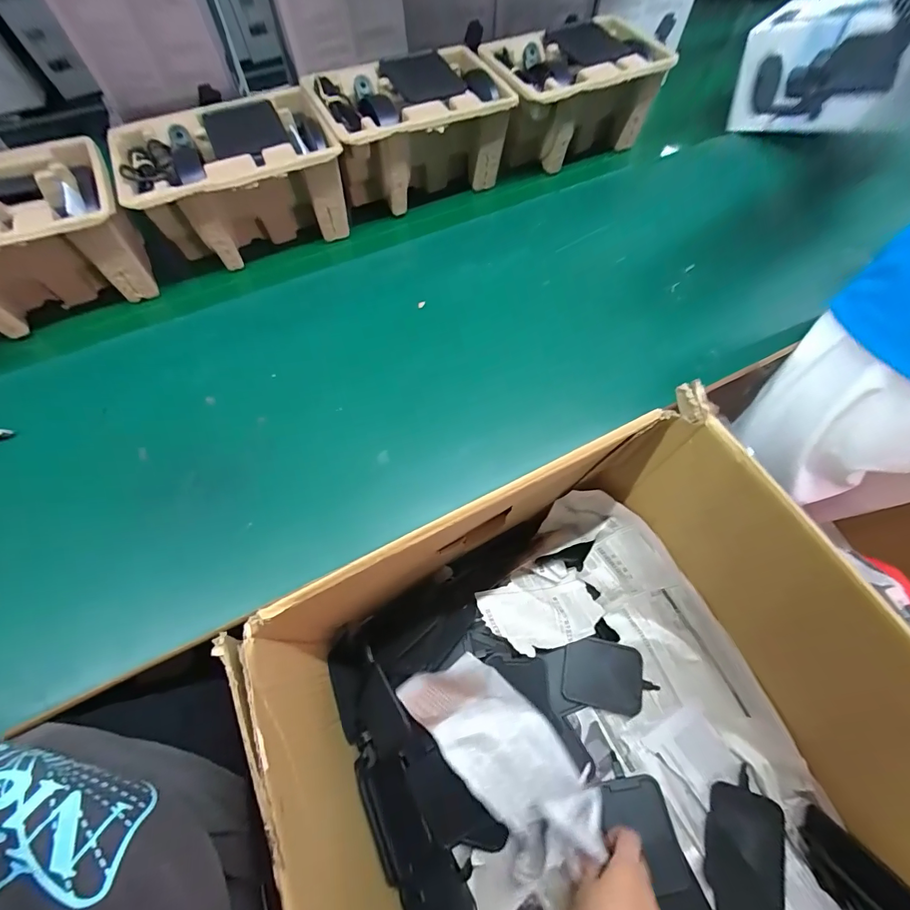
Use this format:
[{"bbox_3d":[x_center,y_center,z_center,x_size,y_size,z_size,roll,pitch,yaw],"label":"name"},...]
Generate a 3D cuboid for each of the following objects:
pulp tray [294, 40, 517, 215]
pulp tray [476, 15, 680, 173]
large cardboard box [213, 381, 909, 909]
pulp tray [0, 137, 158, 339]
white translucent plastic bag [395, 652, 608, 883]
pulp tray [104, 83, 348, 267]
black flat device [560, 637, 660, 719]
[{"bbox_3d":[-0.054,-0.408,0.534,0.214,0.112,0.150,-20,65,-10],"label":"pulp tray"},{"bbox_3d":[0.152,-0.492,0.577,0.242,0.106,0.143,-25,66,-13],"label":"pulp tray"},{"bbox_3d":[0.171,0.351,0.356,0.482,0.323,0.640,-28,67,-14],"label":"large cardboard box"},{"bbox_3d":[-0.476,-0.219,0.445,0.240,0.107,0.153,-27,66,-13],"label":"pulp tray"},{"bbox_3d":[0.050,0.332,0.462,0.243,0.073,0.117,45,71,7],"label":"white translucent plastic bag"},{"bbox_3d":[-0.251,-0.318,0.495,0.217,0.113,0.152,-23,66,-11],"label":"pulp tray"},{"bbox_3d":[0.199,0.287,0.540,0.115,0.010,0.080,10,64,5],"label":"black flat device"}]

